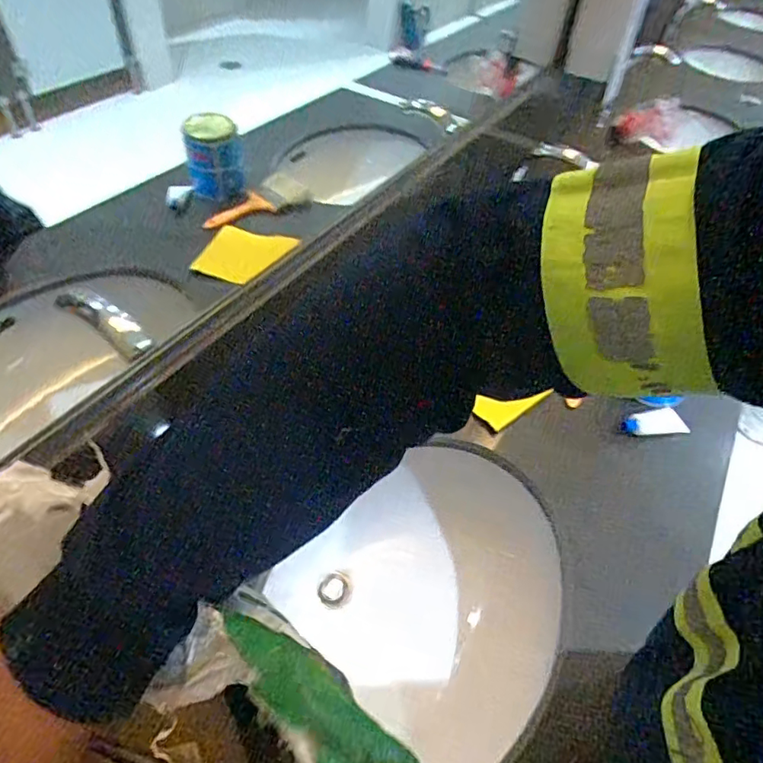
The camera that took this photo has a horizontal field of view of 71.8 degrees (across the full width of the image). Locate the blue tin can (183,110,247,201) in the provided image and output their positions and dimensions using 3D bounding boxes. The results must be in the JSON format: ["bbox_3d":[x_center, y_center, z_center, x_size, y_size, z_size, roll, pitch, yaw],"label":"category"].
[{"bbox_3d":[-0.319,-0.428,1.011,0.103,0.117,0.112,-3,50,-9],"label":"blue tin can"}]

